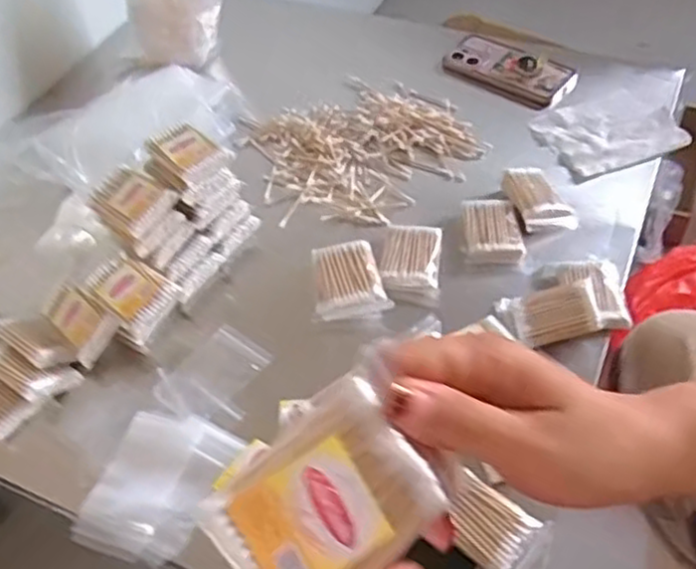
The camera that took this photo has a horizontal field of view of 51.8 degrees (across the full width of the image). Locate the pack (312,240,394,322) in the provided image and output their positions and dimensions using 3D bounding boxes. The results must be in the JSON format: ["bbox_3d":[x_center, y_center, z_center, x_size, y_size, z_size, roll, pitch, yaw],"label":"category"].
[{"bbox_3d":[0.000,-0.004,0.703,0.070,0.027,0.080,-9,49,-1],"label":"pack"}]

